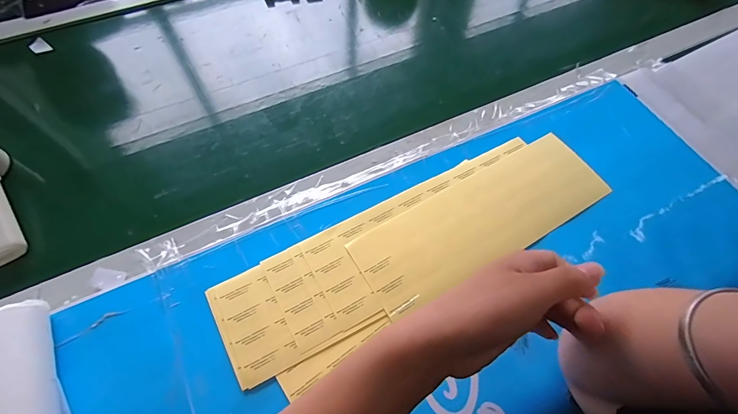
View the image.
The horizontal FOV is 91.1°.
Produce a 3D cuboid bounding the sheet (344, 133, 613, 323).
[{"bbox_3d":[0.125,0.011,0.391,0.288,0.006,0.094,-27,69,-16],"label":"sheet"}]

